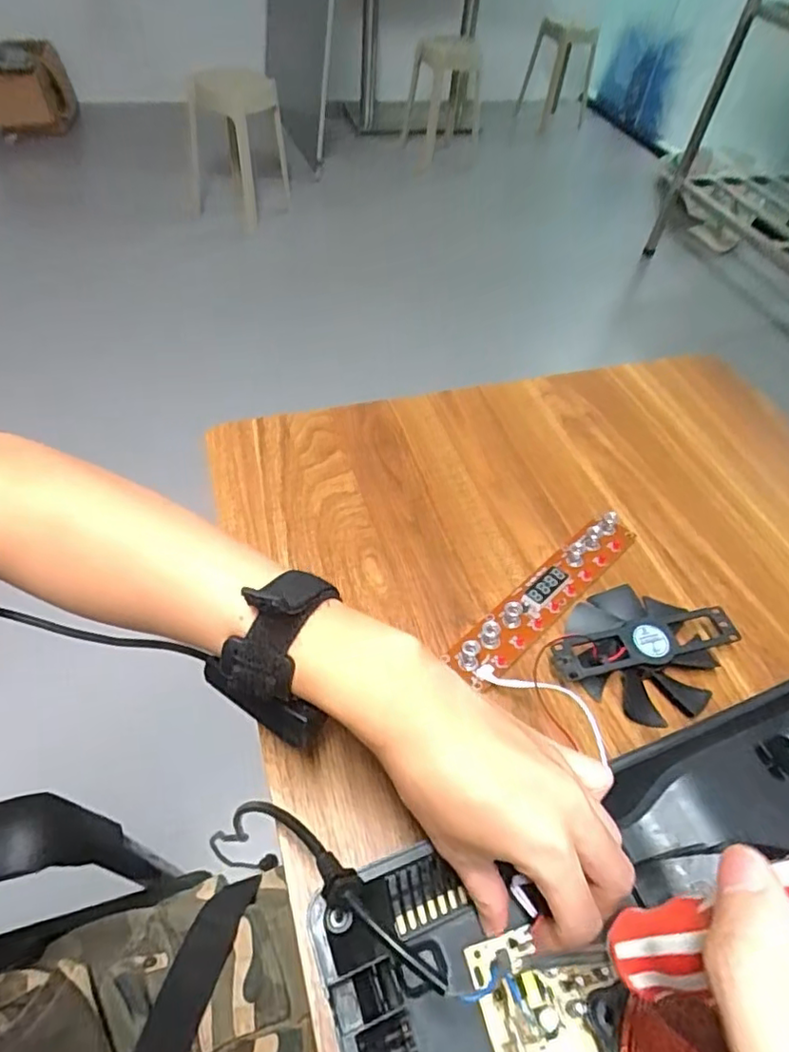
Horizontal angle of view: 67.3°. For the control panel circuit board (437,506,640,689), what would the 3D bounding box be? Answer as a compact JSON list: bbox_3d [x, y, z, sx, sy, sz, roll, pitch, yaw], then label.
[{"bbox_3d":[0.121,0.051,0.457,0.201,0.019,0.041,-35,62,-28],"label":"control panel circuit board"}]

